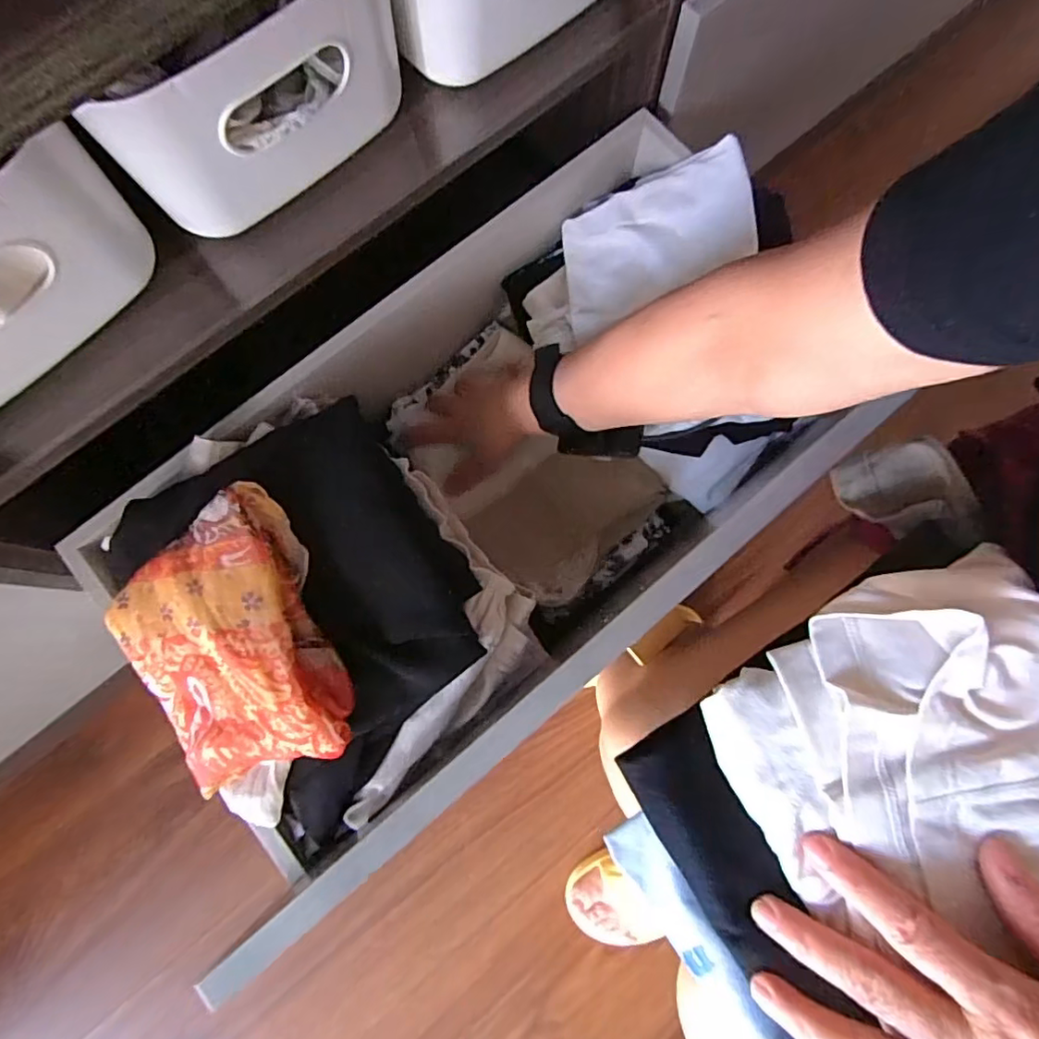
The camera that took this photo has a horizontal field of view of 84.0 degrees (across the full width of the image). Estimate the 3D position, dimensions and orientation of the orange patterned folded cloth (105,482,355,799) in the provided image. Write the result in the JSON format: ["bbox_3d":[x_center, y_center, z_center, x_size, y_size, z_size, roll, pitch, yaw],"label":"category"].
[{"bbox_3d":[-0.187,0.080,0.373,0.122,0.050,0.174,-25,83,13],"label":"orange patterned folded cloth"}]

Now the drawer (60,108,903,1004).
[{"bbox_3d":[-0.024,-0.038,0.475,0.607,0.204,0.333,-39,80,-7],"label":"drawer"}]

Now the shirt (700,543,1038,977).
[{"bbox_3d":[0.190,0.122,0.228,0.155,0.046,0.200,-26,80,-7],"label":"shirt"}]

